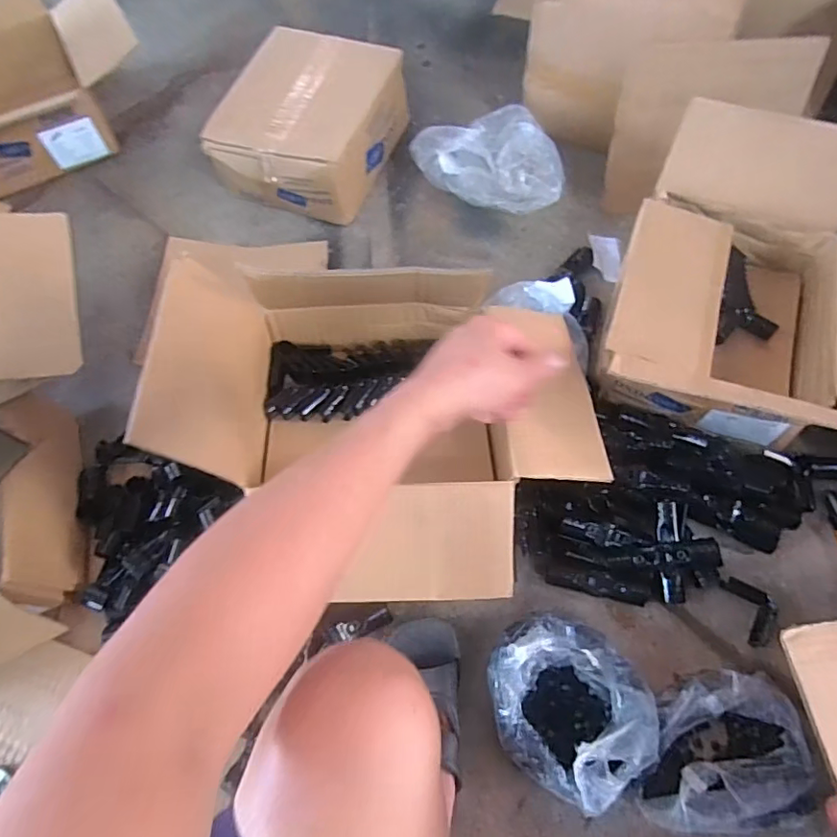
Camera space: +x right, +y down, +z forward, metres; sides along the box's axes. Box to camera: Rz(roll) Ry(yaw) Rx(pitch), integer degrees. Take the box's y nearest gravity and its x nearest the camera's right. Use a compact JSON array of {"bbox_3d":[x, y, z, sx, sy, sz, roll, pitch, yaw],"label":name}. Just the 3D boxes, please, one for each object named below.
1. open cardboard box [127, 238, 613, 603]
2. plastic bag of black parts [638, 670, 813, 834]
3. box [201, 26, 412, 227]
[{"bbox_3d":[-0.031,0.000,0.664,0.496,0.232,0.384,2,65,5],"label":"open cardboard box"},{"bbox_3d":[0.345,0.381,0.639,0.174,0.056,0.151,-3,65,2],"label":"plastic bag of black parts"},{"bbox_3d":[-0.204,-0.557,1.065,0.289,0.150,0.350,19,67,12],"label":"box"}]

